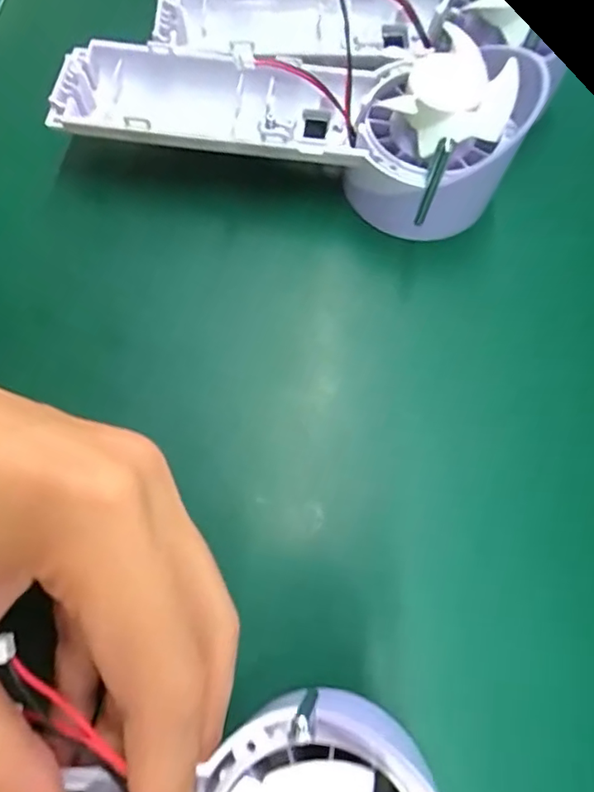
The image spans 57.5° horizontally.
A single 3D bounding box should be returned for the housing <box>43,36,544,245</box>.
[{"bbox_3d":[-0.002,-0.112,0.211,0.170,0.045,0.062,13,70,2],"label":"housing"}]

